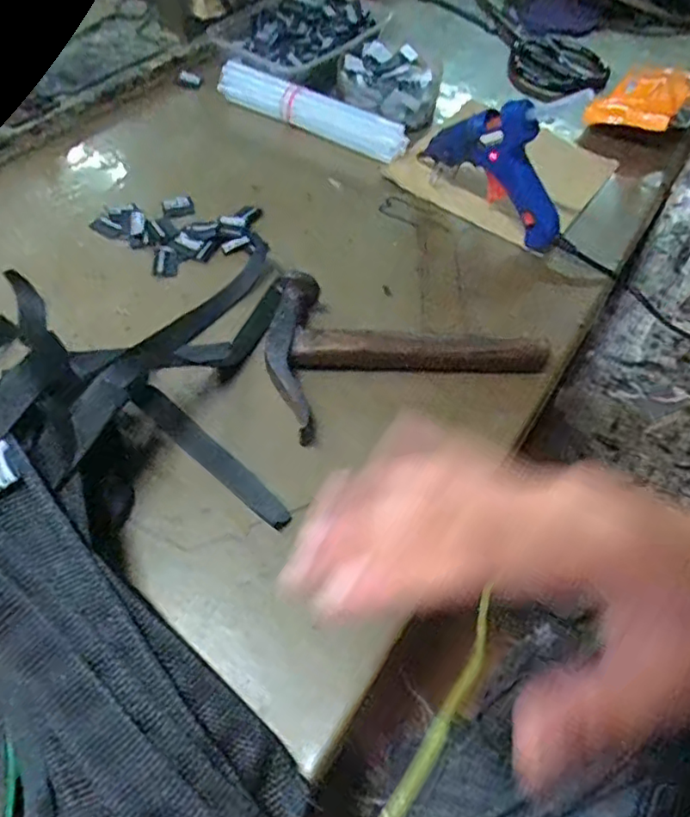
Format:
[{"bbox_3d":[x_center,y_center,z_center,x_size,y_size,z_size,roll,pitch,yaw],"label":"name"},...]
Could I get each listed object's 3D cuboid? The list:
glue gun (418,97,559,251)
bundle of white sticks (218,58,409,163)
[{"bbox_3d":[0.116,-0.191,0.471,0.025,0.089,0.136,-38,65,-26],"label":"glue gun"},{"bbox_3d":[-0.030,-0.271,0.554,0.190,0.029,0.033,26,57,13],"label":"bundle of white sticks"}]

